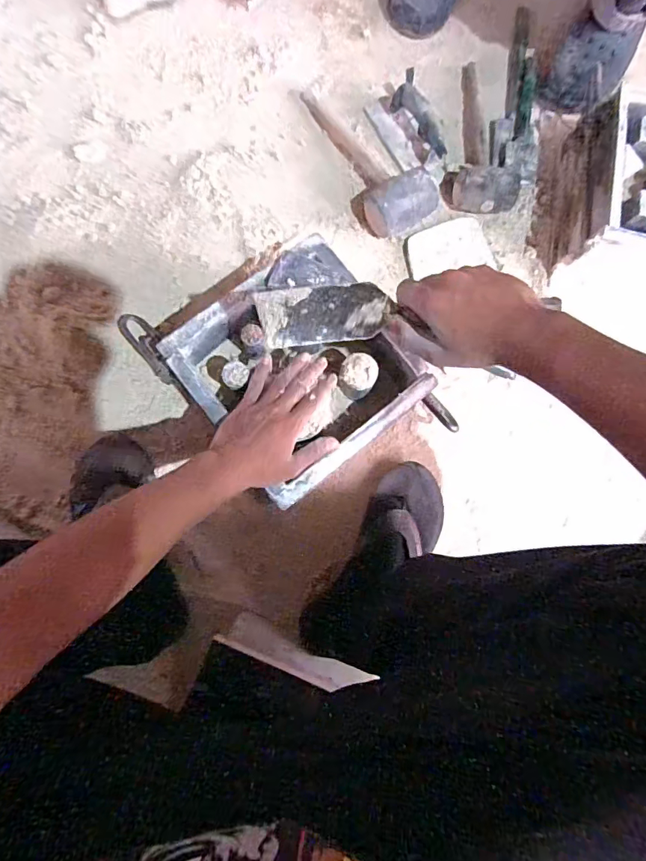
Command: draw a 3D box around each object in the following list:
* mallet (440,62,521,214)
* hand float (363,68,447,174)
[{"bbox_3d":[0.246,-0.470,0.709,0.099,0.058,0.281,3,81,-4],"label":"mallet"},{"bbox_3d":[0.127,-0.481,0.717,0.068,0.053,0.168,-20,83,-7],"label":"hand float"}]

